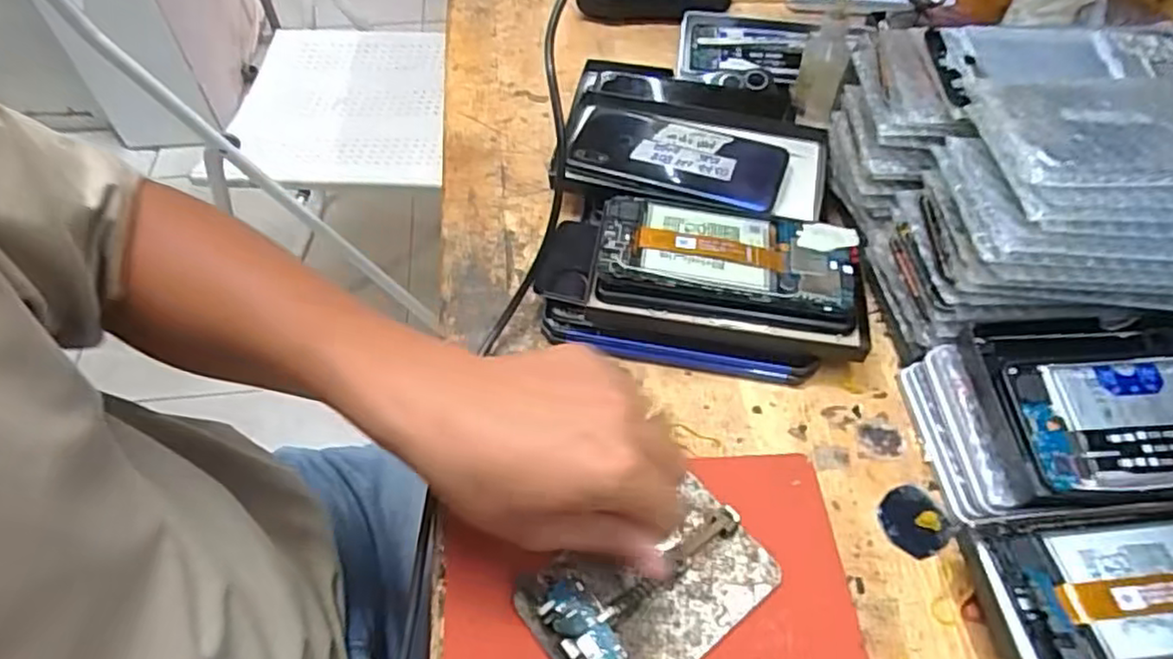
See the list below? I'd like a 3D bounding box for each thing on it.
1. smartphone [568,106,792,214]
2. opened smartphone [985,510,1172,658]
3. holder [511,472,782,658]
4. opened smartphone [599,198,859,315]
[{"bbox_3d":[0.068,-0.129,0.518,0.155,0.008,0.084,15,58,11],"label":"smartphone"},{"bbox_3d":[0.283,0.123,0.330,0.160,0.009,0.072,-3,53,-3],"label":"opened smartphone"},{"bbox_3d":[0.031,0.126,0.342,0.115,0.019,0.079,-34,61,-20],"label":"holder"},{"bbox_3d":[0.093,-0.051,0.450,0.163,0.012,0.071,7,54,5],"label":"opened smartphone"}]

